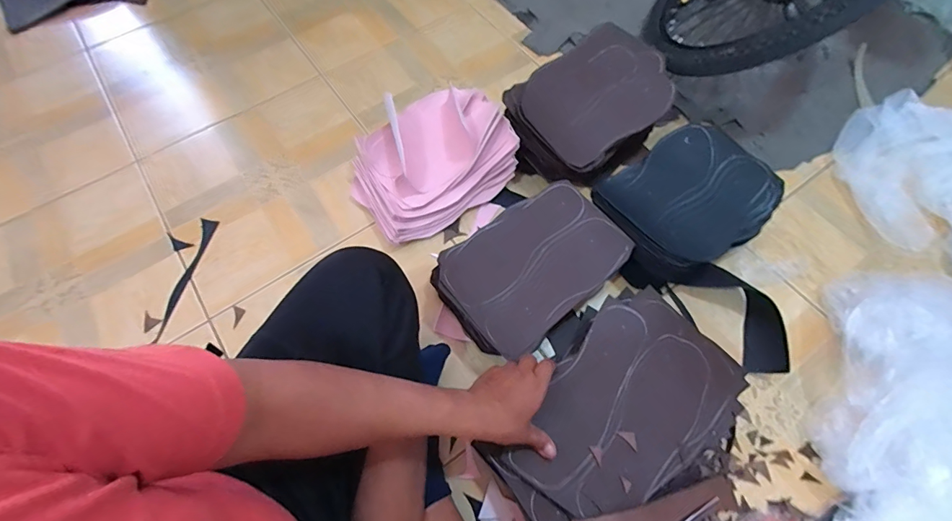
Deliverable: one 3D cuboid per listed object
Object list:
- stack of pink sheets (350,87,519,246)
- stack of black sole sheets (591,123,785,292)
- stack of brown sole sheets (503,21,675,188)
[{"bbox_3d":[-0.079,-0.187,0.749,0.285,0.116,0.221,-34,68,-14],"label":"stack of pink sheets"},{"bbox_3d":[0.336,-0.089,0.704,0.281,0.082,0.210,-28,67,-11],"label":"stack of black sole sheets"},{"bbox_3d":[0.196,-0.267,0.770,0.298,0.113,0.208,-35,68,-14],"label":"stack of brown sole sheets"}]

